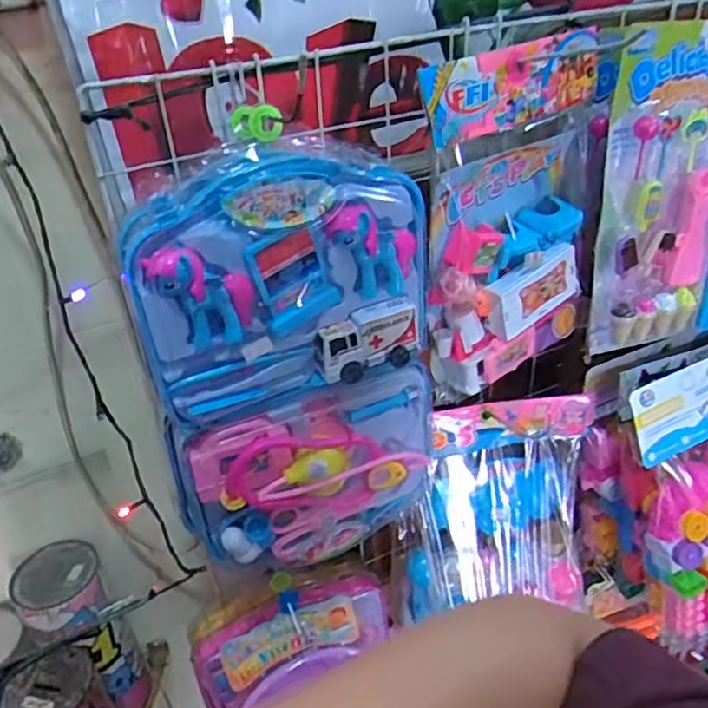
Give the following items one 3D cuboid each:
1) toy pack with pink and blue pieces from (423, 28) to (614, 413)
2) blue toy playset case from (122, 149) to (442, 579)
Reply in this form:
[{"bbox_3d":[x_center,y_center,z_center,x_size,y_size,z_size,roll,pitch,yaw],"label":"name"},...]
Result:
[{"bbox_3d":[0.147,-0.110,0.559,0.221,0.282,0.052,-18,28,-27],"label":"toy pack with pink and blue pieces"},{"bbox_3d":[-0.038,0.019,0.517,0.218,0.334,0.044,-18,34,-20],"label":"blue toy playset case"}]

